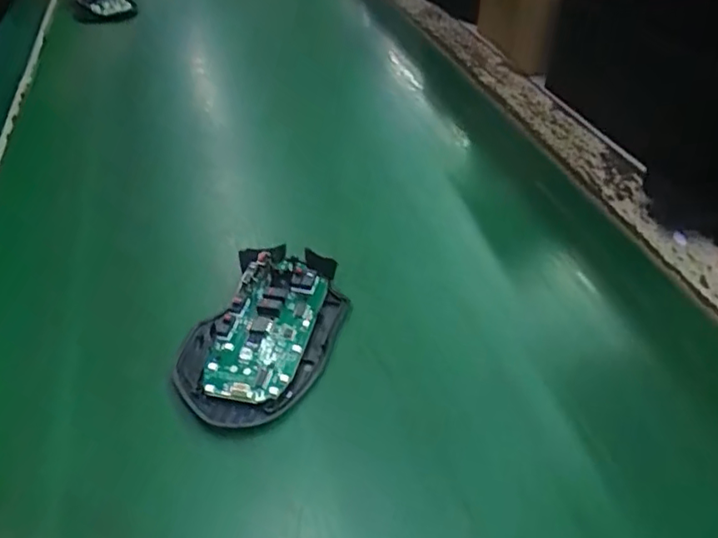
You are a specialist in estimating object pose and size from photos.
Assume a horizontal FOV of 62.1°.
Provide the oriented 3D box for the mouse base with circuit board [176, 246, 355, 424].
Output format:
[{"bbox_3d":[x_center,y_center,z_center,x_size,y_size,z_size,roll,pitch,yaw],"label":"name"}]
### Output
[{"bbox_3d":[-0.049,0.030,0.321,0.069,0.016,0.120,8,43,16],"label":"mouse base with circuit board"}]

